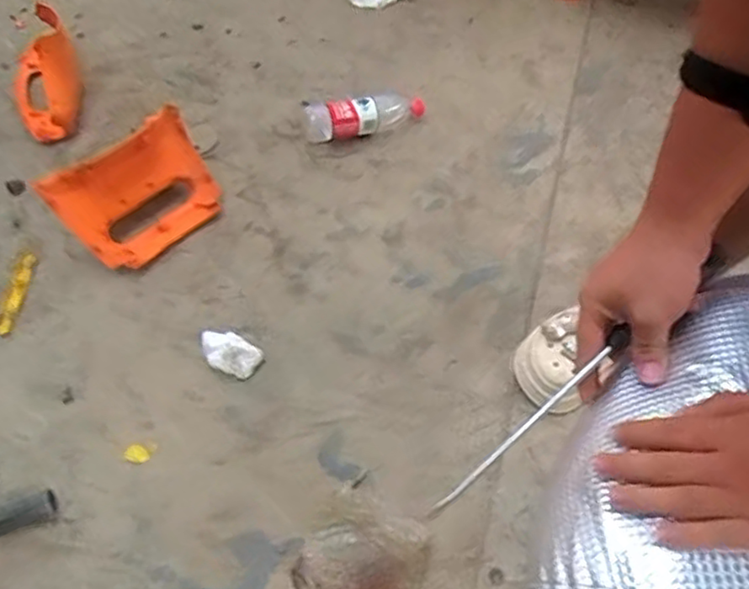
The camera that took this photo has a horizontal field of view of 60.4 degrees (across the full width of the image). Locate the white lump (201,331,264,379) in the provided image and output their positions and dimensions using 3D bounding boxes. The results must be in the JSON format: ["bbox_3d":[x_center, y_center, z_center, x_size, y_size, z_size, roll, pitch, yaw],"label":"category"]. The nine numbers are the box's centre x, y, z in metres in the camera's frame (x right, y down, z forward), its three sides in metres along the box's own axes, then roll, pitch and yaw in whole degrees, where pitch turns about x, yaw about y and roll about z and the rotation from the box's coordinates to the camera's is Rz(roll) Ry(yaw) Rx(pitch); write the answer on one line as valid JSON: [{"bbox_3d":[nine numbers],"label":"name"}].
[{"bbox_3d":[-0.207,0.082,0.914,0.090,0.035,0.055,20,59,13],"label":"white lump"}]

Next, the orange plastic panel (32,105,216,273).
[{"bbox_3d":[-0.372,-0.165,1.032,0.247,0.181,0.055,-43,26,-27],"label":"orange plastic panel"}]

